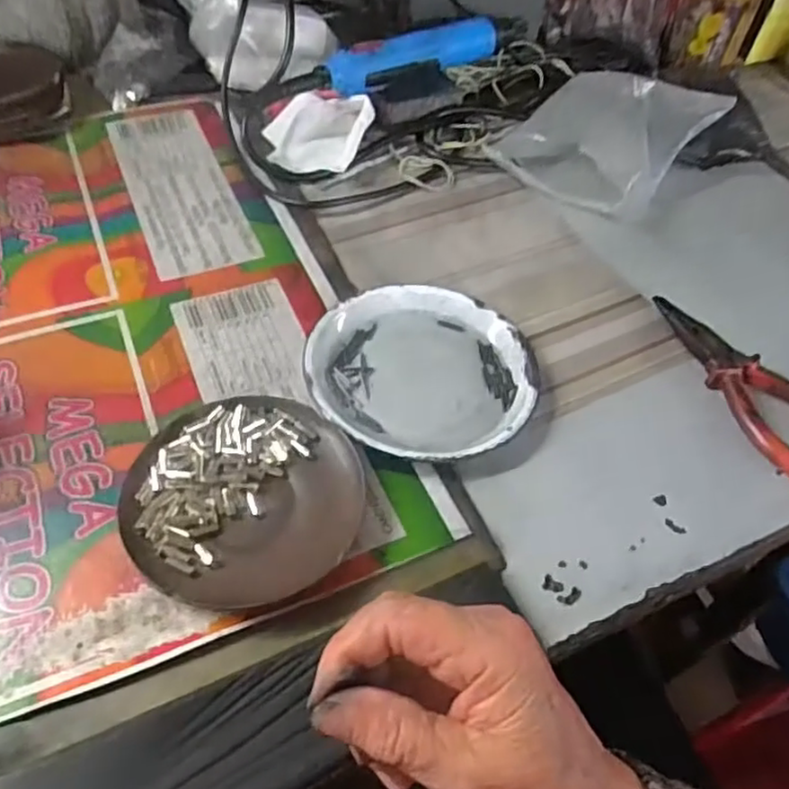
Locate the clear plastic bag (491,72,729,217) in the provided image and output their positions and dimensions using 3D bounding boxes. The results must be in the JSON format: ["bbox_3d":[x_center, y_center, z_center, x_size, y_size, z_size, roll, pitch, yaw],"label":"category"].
[{"bbox_3d":[0.180,-0.217,0.560,0.123,0.046,0.173,36,56,22],"label":"clear plastic bag"}]

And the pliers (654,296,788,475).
[{"bbox_3d":[0.211,-0.011,0.409,0.045,0.020,0.141,-17,55,-18],"label":"pliers"}]

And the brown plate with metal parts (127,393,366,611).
[{"bbox_3d":[-0.073,0.051,0.334,0.112,0.019,0.110,3,51,-3],"label":"brown plate with metal parts"}]

